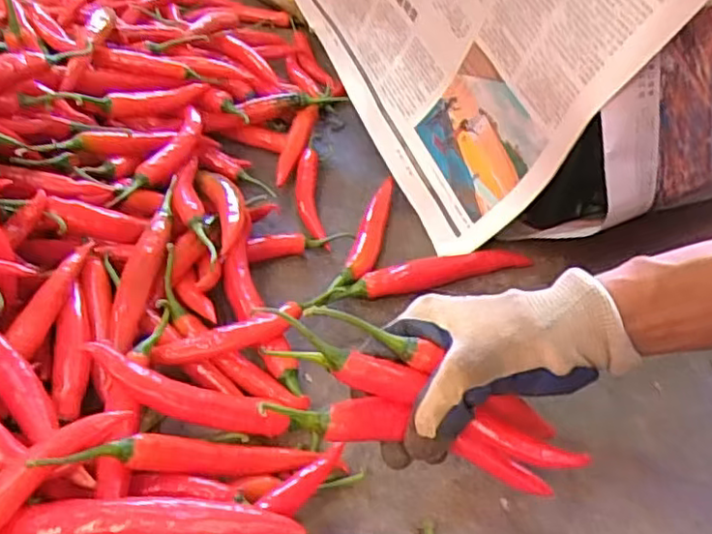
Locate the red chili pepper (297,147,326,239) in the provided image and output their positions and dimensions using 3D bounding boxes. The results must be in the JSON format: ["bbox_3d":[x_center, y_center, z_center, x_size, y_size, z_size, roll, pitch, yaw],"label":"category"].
[{"bbox_3d":[-0.040,-0.062,0.573,0.021,0.020,0.118,-2,44,-8],"label":"red chili pepper"}]

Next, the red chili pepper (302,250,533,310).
[{"bbox_3d":[0.048,0.007,0.505,0.183,0.024,0.020,-13,47,-18],"label":"red chili pepper"}]

